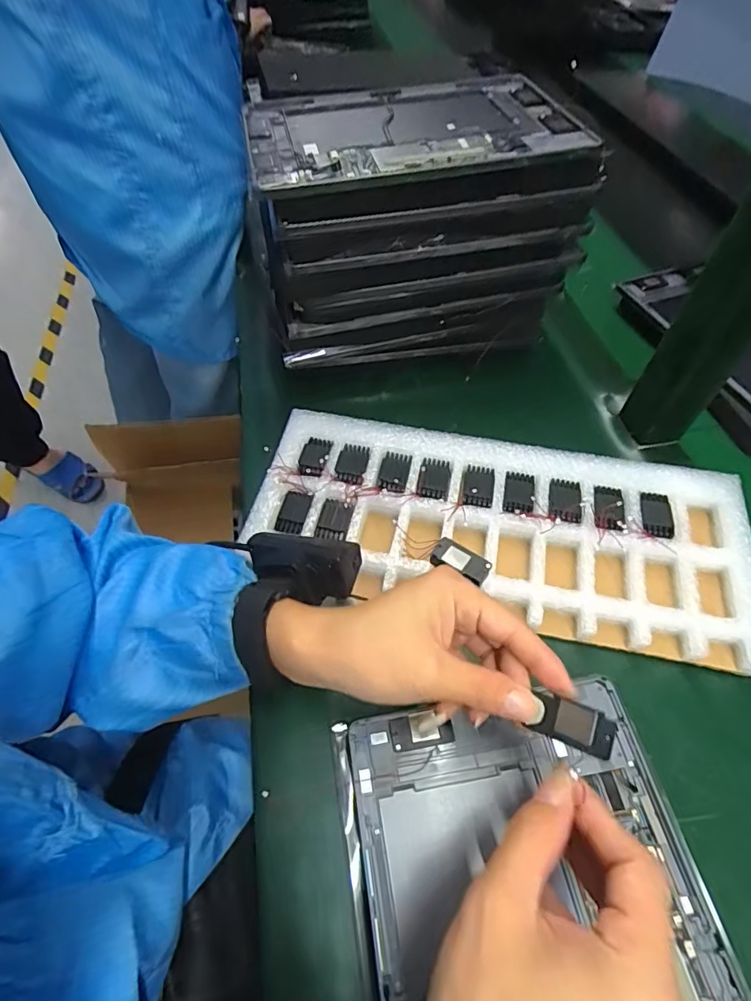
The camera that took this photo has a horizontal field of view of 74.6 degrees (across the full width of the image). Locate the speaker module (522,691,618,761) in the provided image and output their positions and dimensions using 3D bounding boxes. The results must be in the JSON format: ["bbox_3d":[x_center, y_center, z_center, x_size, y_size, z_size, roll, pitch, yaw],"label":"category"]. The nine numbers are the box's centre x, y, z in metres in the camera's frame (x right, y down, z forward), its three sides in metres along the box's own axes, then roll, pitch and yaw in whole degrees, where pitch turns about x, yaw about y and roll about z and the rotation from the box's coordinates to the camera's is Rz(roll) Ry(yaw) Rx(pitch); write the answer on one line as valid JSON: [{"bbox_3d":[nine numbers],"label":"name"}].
[{"bbox_3d":[0.092,0.104,0.229,0.035,0.004,0.019,12,84,31],"label":"speaker module"}]

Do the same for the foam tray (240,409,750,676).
[{"bbox_3d":[0.091,0.014,0.382,0.364,0.032,0.155,12,55,5],"label":"foam tray"}]

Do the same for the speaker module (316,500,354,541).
[{"bbox_3d":[-0.031,0.014,0.385,0.025,0.008,0.034,14,55,7],"label":"speaker module"}]

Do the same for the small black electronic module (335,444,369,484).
[{"bbox_3d":[-0.019,-0.032,0.416,0.025,0.008,0.043,9,55,4],"label":"small black electronic module"}]

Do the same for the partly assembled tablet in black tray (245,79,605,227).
[{"bbox_3d":[0.029,-0.288,0.393,0.244,0.029,0.167,-9,56,-9],"label":"partly assembled tablet in black tray"}]

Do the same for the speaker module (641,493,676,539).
[{"bbox_3d":[0.218,0.011,0.381,0.023,0.005,0.043,11,55,5],"label":"speaker module"}]

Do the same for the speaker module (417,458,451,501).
[{"bbox_3d":[0.049,-0.019,0.406,0.025,0.010,0.042,10,55,4],"label":"speaker module"}]

